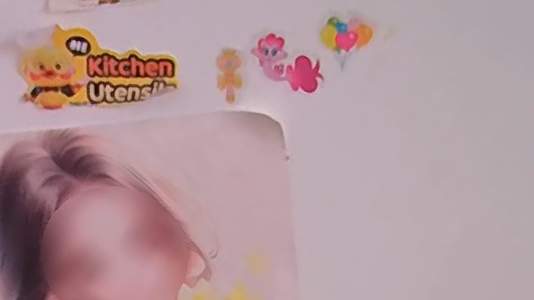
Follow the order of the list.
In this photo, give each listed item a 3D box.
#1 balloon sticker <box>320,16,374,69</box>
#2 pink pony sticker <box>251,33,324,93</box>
[{"bbox_3d":[0.030,-0.043,0.211,0.016,0.016,0.004,-44,8,10],"label":"balloon sticker"},{"bbox_3d":[0.008,-0.032,0.213,0.027,0.014,0.004,32,8,-5],"label":"pink pony sticker"}]

